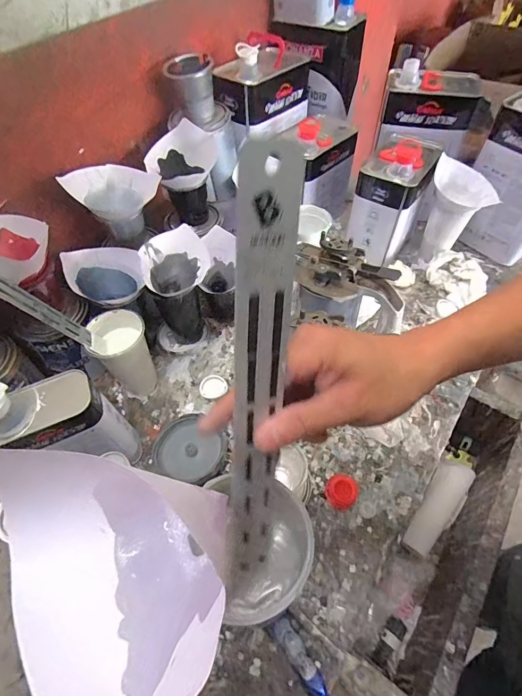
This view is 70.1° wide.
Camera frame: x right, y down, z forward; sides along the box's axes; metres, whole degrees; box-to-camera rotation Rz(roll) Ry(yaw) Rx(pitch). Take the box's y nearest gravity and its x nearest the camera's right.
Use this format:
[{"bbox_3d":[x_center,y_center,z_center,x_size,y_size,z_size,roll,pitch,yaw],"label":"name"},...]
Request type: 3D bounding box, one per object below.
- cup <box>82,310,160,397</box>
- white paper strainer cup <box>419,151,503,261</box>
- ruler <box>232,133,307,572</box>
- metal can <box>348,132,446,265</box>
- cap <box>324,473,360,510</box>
[{"bbox_3d":[-0.208,0.011,0.577,0.072,0.124,0.081,-11,55,-6],"label":"cup"},{"bbox_3d":[0.373,-0.260,0.728,0.115,0.167,0.108,18,57,14],"label":"white paper strainer cup"},{"bbox_3d":[-0.001,0.038,0.218,0.032,0.278,0.005,-11,30,-25],"label":"ruler"},{"bbox_3d":[0.261,-0.301,0.739,0.113,0.188,0.180,23,58,17],"label":"metal can"},{"bbox_3d":[0.109,0.194,0.506,0.041,0.021,0.041,-1,55,1],"label":"cap"}]

